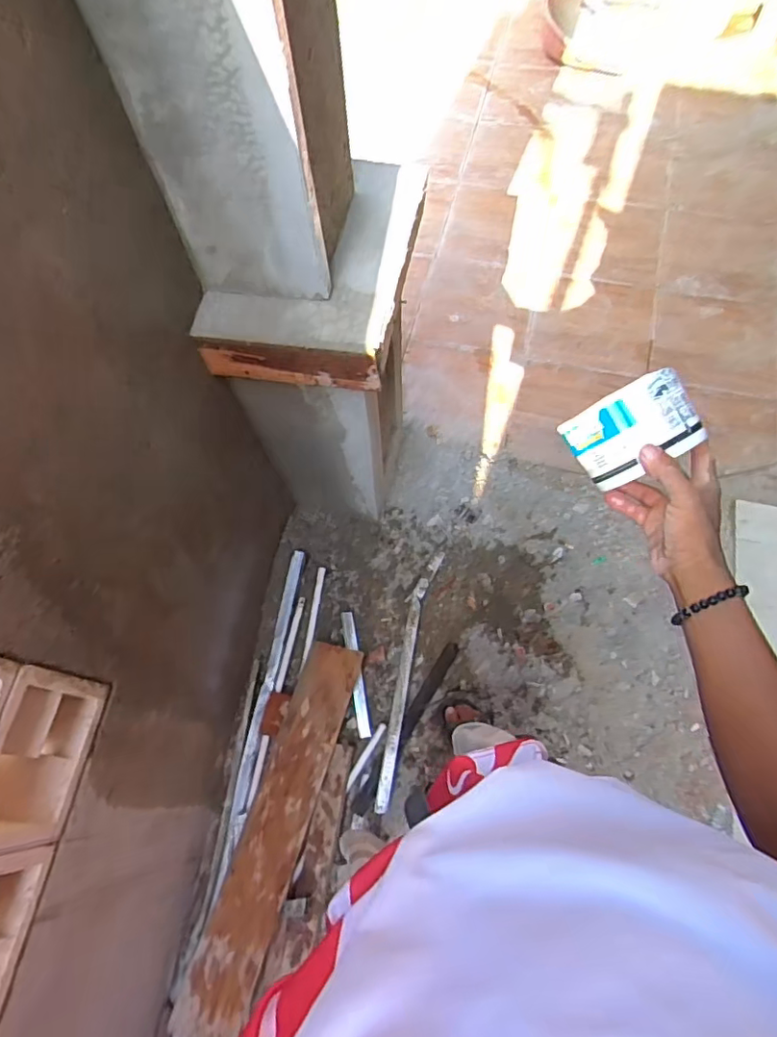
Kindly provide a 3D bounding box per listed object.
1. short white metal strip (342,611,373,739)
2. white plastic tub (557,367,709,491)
[{"bbox_3d":[-0.079,0.377,1.371,0.033,0.021,0.300,-10,66,-2],"label":"short white metal strip"},{"bbox_3d":[0.221,-0.077,0.506,0.089,0.081,0.071,-22,71,-9],"label":"white plastic tub"}]

